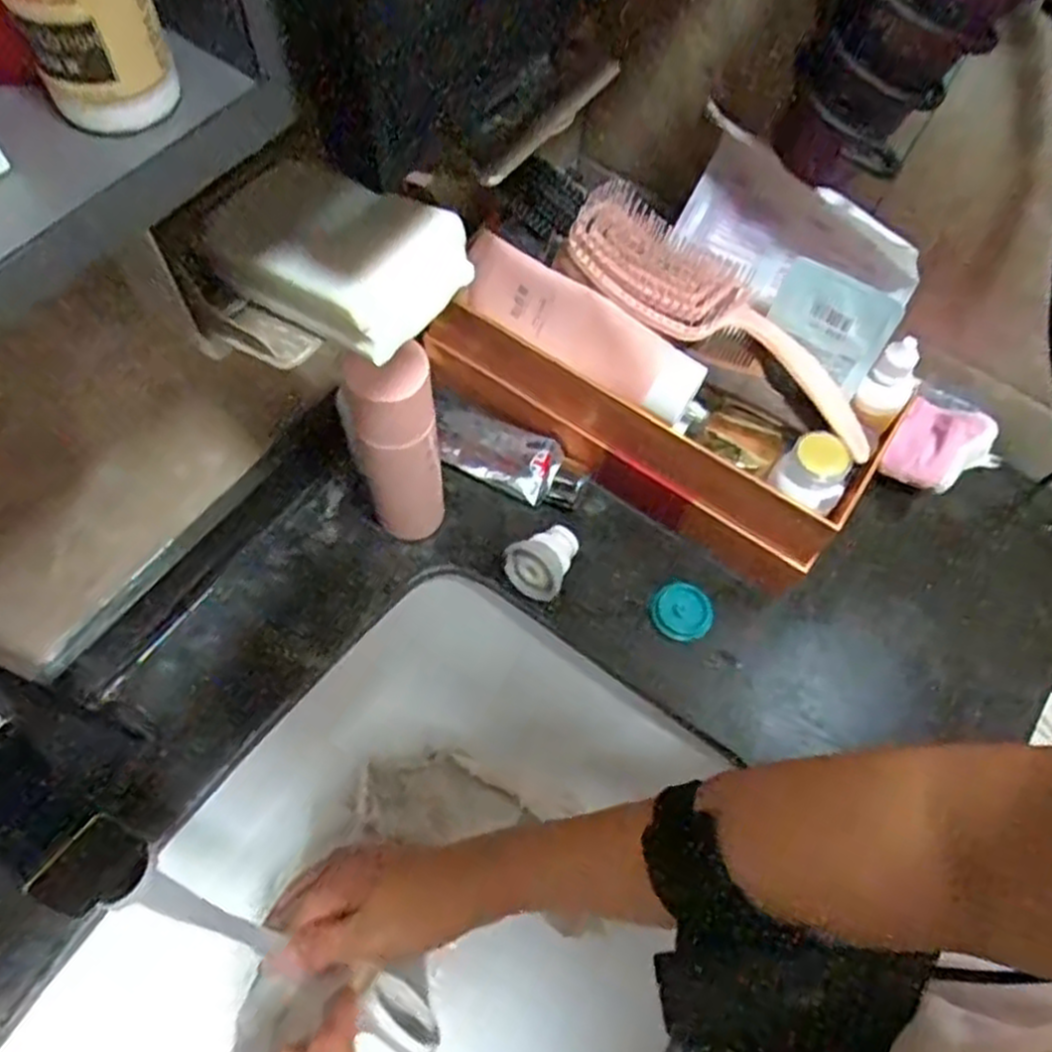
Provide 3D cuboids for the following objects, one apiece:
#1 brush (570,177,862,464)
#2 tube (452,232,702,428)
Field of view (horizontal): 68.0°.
[{"bbox_3d":[0.118,-0.125,0.481,0.075,0.039,0.235,-41,73,-20],"label":"brush"},{"bbox_3d":[0.038,-0.130,0.509,0.172,0.049,0.033,32,25,11],"label":"tube"}]

